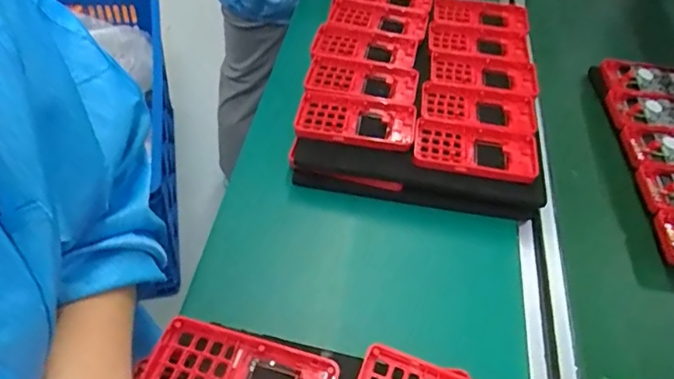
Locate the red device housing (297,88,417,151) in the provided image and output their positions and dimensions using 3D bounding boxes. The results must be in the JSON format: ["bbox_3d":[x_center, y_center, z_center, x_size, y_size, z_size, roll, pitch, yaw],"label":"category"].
[{"bbox_3d":[0.021,-0.075,0.563,0.124,0.016,0.075,8,50,0],"label":"red device housing"}]

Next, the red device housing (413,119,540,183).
[{"bbox_3d":[0.141,-0.039,0.544,0.124,0.014,0.069,14,50,5],"label":"red device housing"}]

